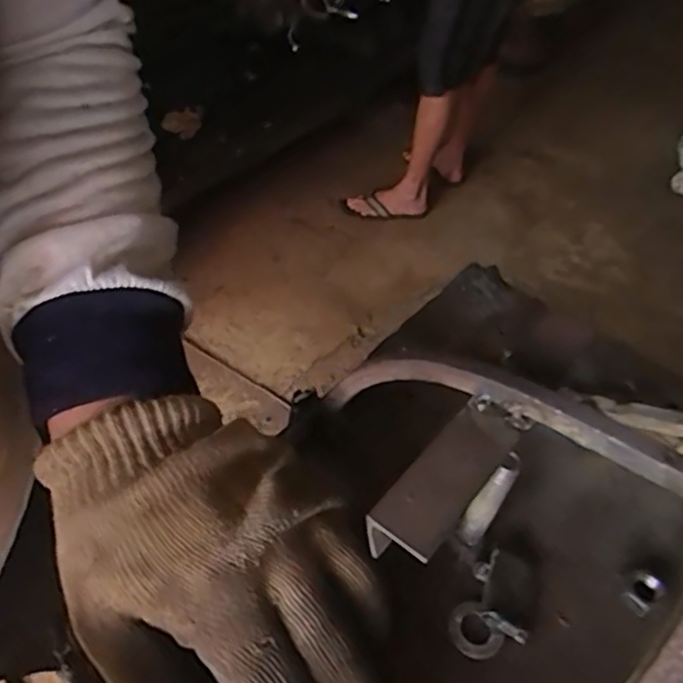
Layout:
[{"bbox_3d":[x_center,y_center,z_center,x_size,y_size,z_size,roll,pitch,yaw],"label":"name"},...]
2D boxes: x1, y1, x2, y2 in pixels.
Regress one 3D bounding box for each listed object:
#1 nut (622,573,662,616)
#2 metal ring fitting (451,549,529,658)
[{"bbox_3d":[0.139,0.116,0.294,0.018,0.007,0.012,-33,54,-31],"label":"nut"},{"bbox_3d":[0.069,0.119,0.285,0.030,0.015,0.047,23,48,20],"label":"metal ring fitting"}]

